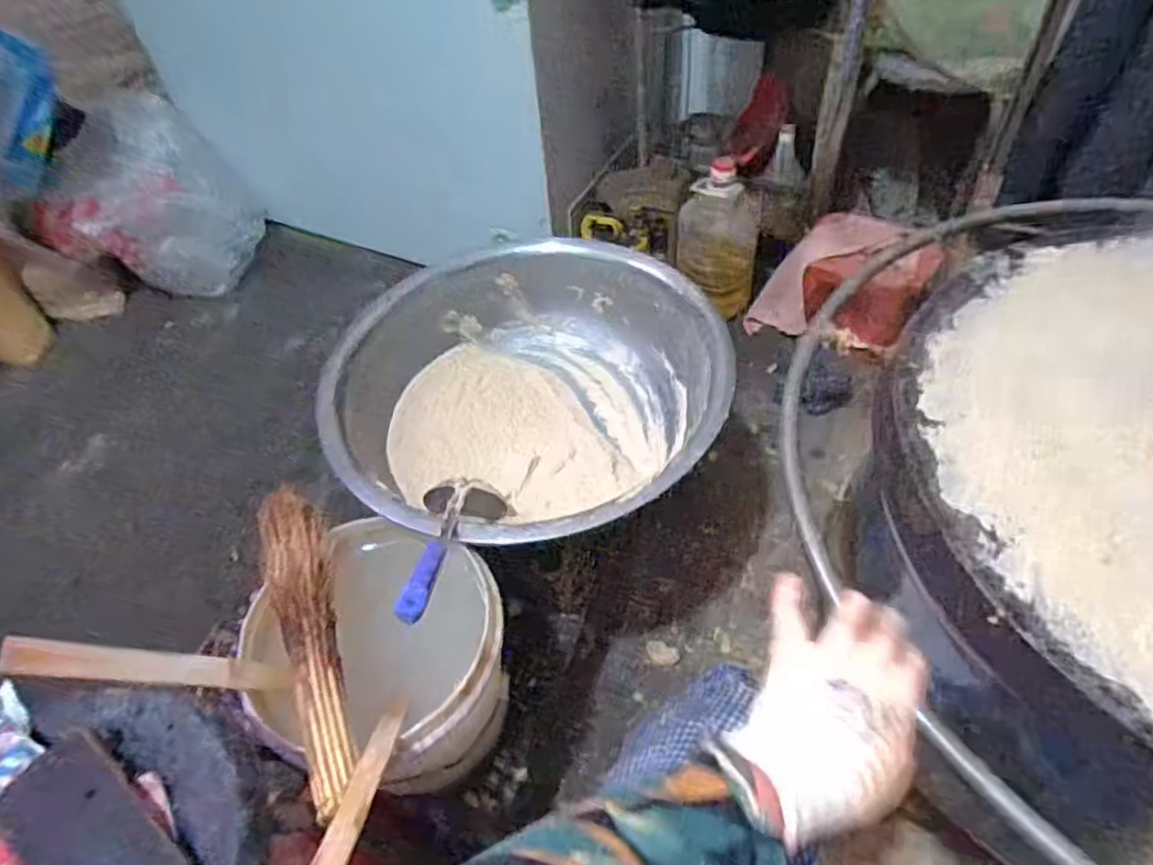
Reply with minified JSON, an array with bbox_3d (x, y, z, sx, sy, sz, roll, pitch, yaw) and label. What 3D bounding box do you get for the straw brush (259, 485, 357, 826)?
[{"bbox_3d":[-0.264,0.191,0.649,0.061,0.040,0.340,-20,52,-11],"label":"straw brush"}]

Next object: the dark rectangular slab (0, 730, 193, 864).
[{"bbox_3d":[-0.372,0.314,0.505,0.181,0.009,0.084,32,68,21],"label":"dark rectangular slab"}]

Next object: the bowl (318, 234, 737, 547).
[{"bbox_3d":[-0.071,-0.042,0.947,0.528,0.163,0.507,-3,50,3],"label":"bowl"}]

